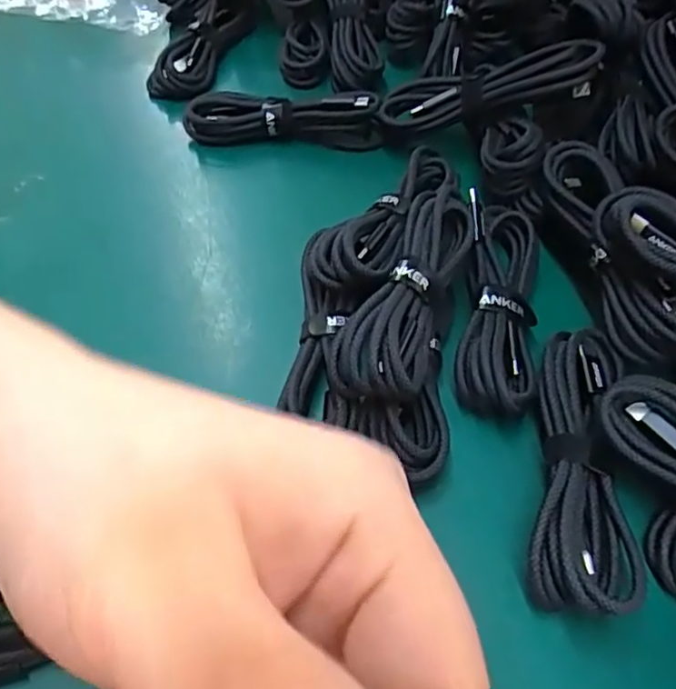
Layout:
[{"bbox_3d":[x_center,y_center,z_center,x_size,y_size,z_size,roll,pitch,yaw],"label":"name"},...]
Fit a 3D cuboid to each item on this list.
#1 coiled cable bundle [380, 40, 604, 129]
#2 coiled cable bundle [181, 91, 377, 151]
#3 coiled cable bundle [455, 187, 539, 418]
[{"bbox_3d":[0.079,-0.137,0.330,0.110,0.020,0.028,-5,52,26],"label":"coiled cable bundle"},{"bbox_3d":[-0.033,-0.131,0.359,0.111,0.031,0.026,7,56,7],"label":"coiled cable bundle"},{"bbox_3d":[0.071,-0.022,0.271,0.033,0.024,0.112,6,56,7],"label":"coiled cable bundle"}]

